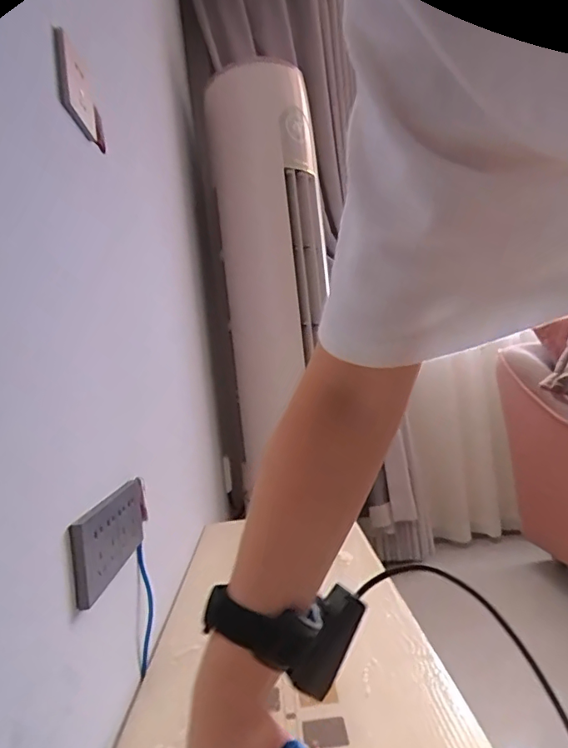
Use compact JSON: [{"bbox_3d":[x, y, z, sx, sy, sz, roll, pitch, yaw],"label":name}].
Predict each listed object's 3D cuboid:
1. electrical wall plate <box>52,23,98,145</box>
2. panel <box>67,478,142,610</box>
[{"bbox_3d":[-0.236,-0.324,0.596,0.014,0.086,0.096,-7,0,-2],"label":"electrical wall plate"},{"bbox_3d":[-0.181,0.168,0.559,0.011,0.076,0.216,-7,0,-2],"label":"panel"}]

